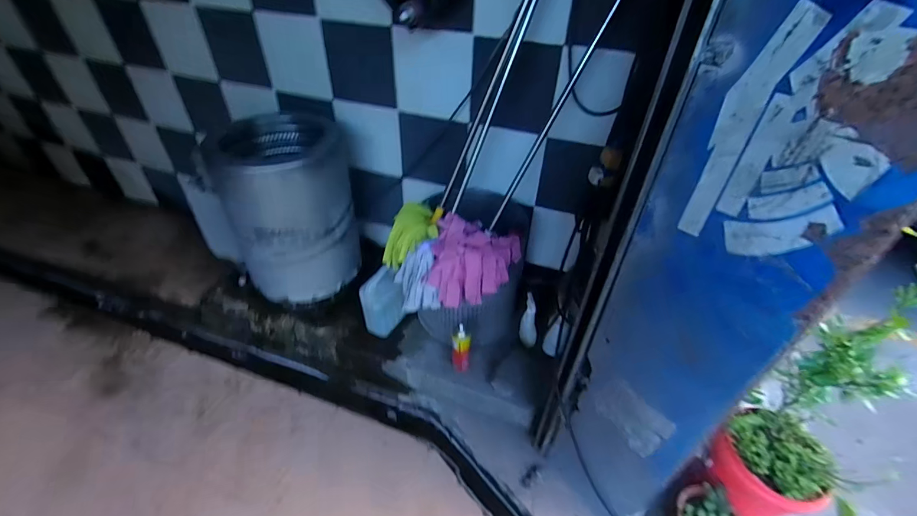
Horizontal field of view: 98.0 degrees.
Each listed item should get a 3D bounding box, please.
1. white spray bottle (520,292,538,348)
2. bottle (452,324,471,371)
[{"bbox_3d":[0.296,0.262,1.661,0.066,0.249,0.100,3,41,7],"label":"white spray bottle"},{"bbox_3d":[0.012,0.349,1.536,0.071,0.218,0.061,-1,41,3],"label":"bottle"}]

